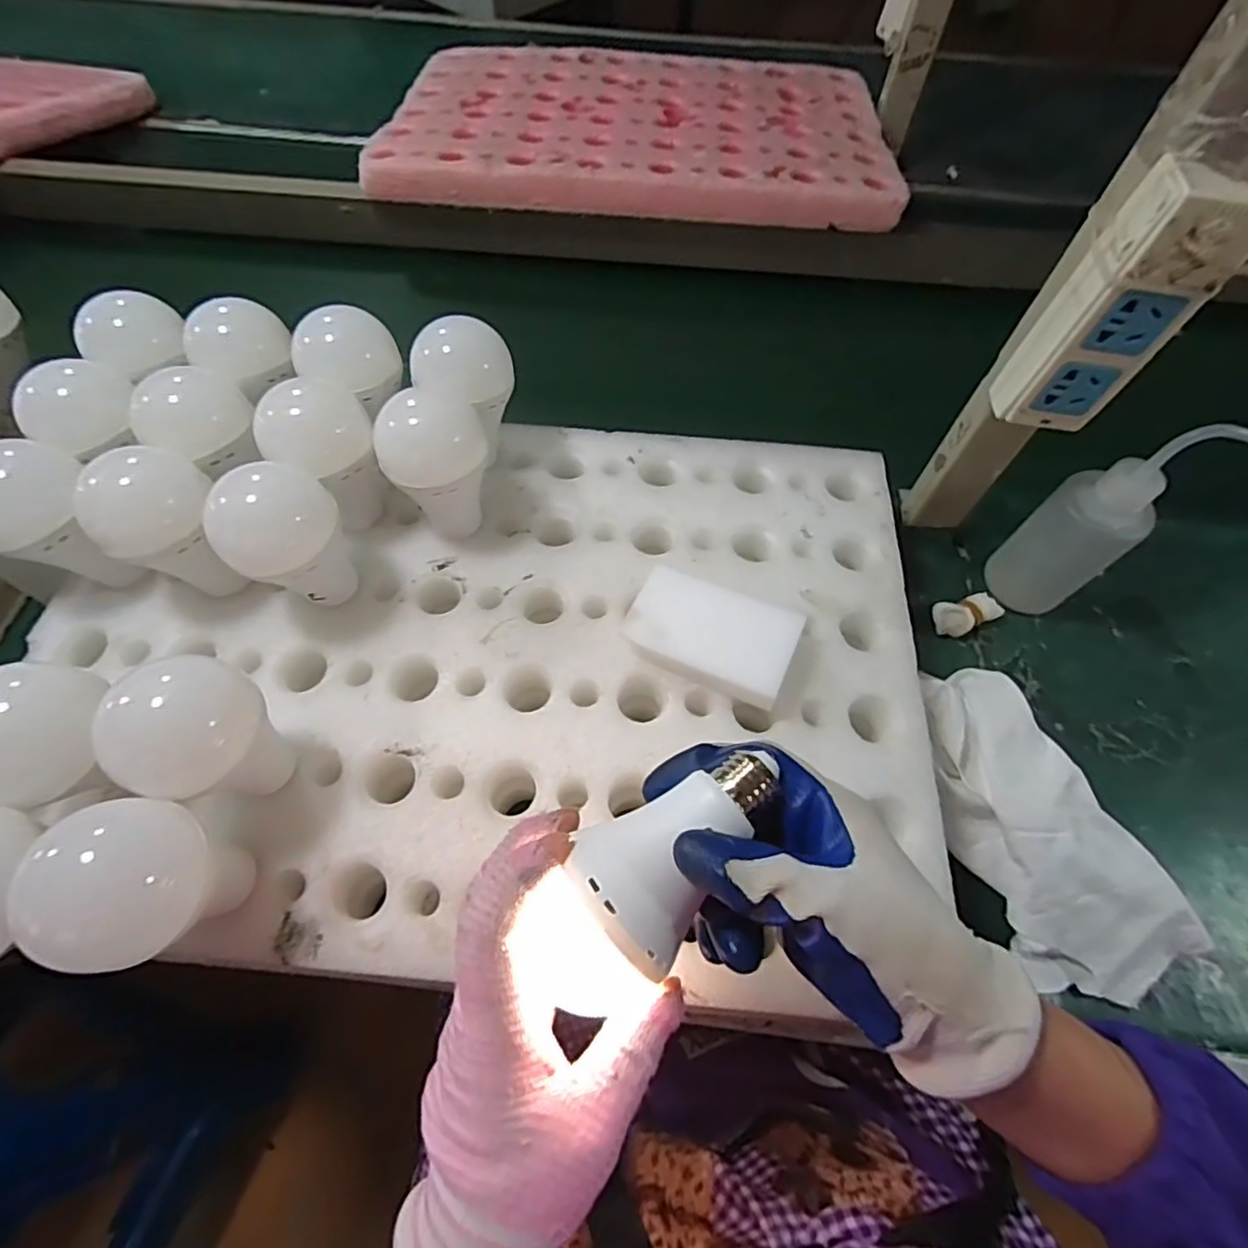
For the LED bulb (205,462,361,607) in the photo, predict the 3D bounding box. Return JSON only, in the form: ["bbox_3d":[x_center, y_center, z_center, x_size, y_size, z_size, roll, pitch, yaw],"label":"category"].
[{"bbox_3d":[-0.193,-0.043,0.365,0.063,0.086,0.065,-31,67,-17],"label":"LED bulb"}]

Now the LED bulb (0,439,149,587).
[{"bbox_3d":[-0.338,-0.058,0.372,0.057,0.096,0.072,-25,65,-14],"label":"LED bulb"}]

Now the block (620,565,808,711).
[{"bbox_3d":[0.051,0.008,0.377,0.098,0.036,0.059,22,63,10],"label":"block"}]

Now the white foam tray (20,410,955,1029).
[{"bbox_3d":[-0.084,0.004,0.380,0.537,0.038,0.370,5,61,1],"label":"white foam tray"}]

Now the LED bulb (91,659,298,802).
[{"bbox_3d":[-0.206,0.058,0.312,0.057,0.091,0.061,1,61,-1],"label":"LED bulb"}]

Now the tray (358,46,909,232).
[{"bbox_3d":[0.017,-0.573,0.698,0.536,0.033,0.364,4,61,1],"label":"tray"}]

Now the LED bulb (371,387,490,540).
[{"bbox_3d":[-0.116,-0.096,0.397,0.063,0.093,0.070,-21,64,-12],"label":"LED bulb"}]

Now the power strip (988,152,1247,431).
[{"bbox_3d":[0.253,-0.160,0.320,0.054,0.126,0.028,8,62,3],"label":"power strip"}]

